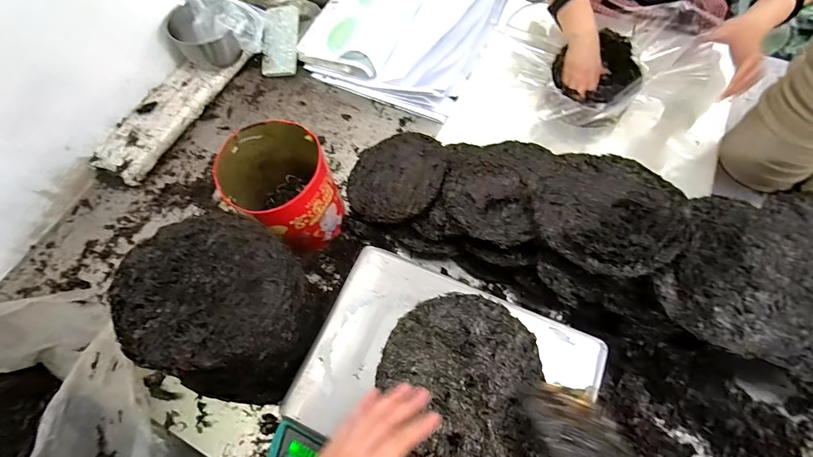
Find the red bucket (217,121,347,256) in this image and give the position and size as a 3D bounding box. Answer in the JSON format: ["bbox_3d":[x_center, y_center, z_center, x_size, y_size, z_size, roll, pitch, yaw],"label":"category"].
[{"bbox_3d":[-0.203,-0.061,0.654,0.175,0.183,0.158,38,73,18],"label":"red bucket"}]

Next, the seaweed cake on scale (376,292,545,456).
[{"bbox_3d":[0.058,0.172,0.427,0.174,0.018,0.196,14,68,9],"label":"seaweed cake on scale"}]

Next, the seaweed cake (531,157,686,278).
[{"bbox_3d":[0.290,-0.030,0.546,0.193,0.056,0.204,13,68,9],"label":"seaweed cake"}]

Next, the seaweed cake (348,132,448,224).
[{"bbox_3d":[-0.020,-0.100,0.711,0.189,0.015,0.191,-10,58,20],"label":"seaweed cake"}]

